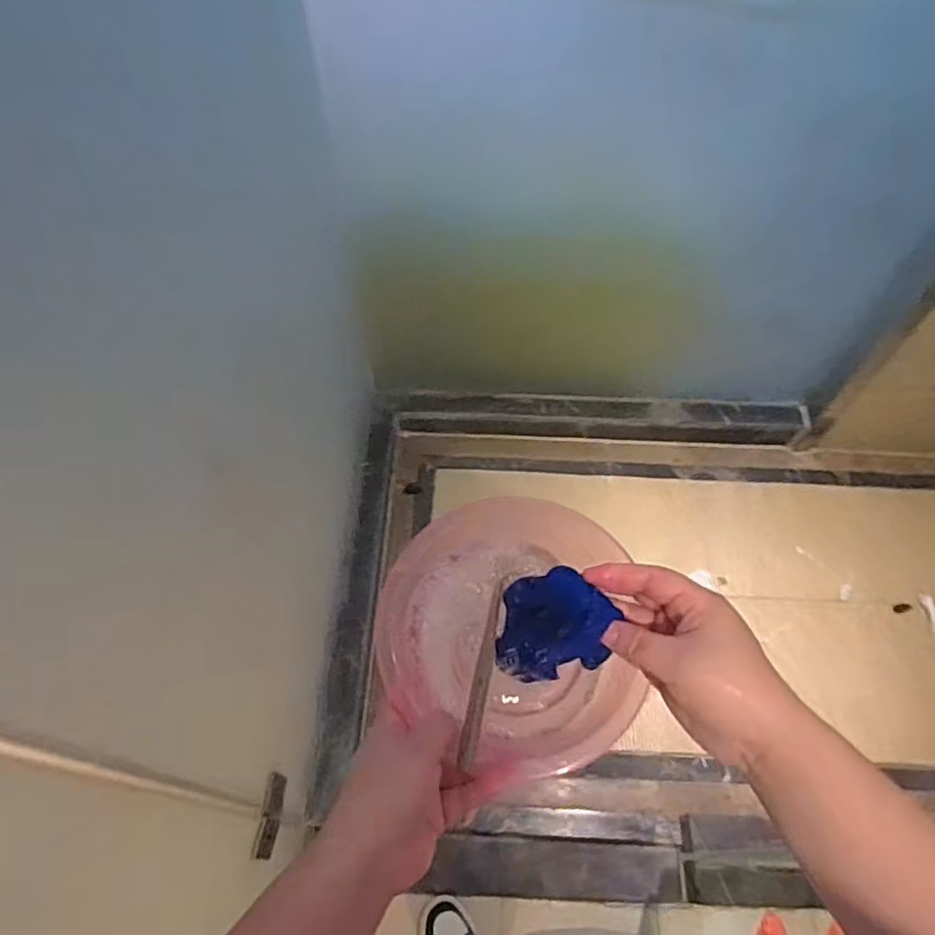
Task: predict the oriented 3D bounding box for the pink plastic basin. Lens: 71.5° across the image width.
[{"bbox_3d":[0.027,0.131,0.516,0.188,0.083,0.201,2,59,-3],"label":"pink plastic basin"}]

